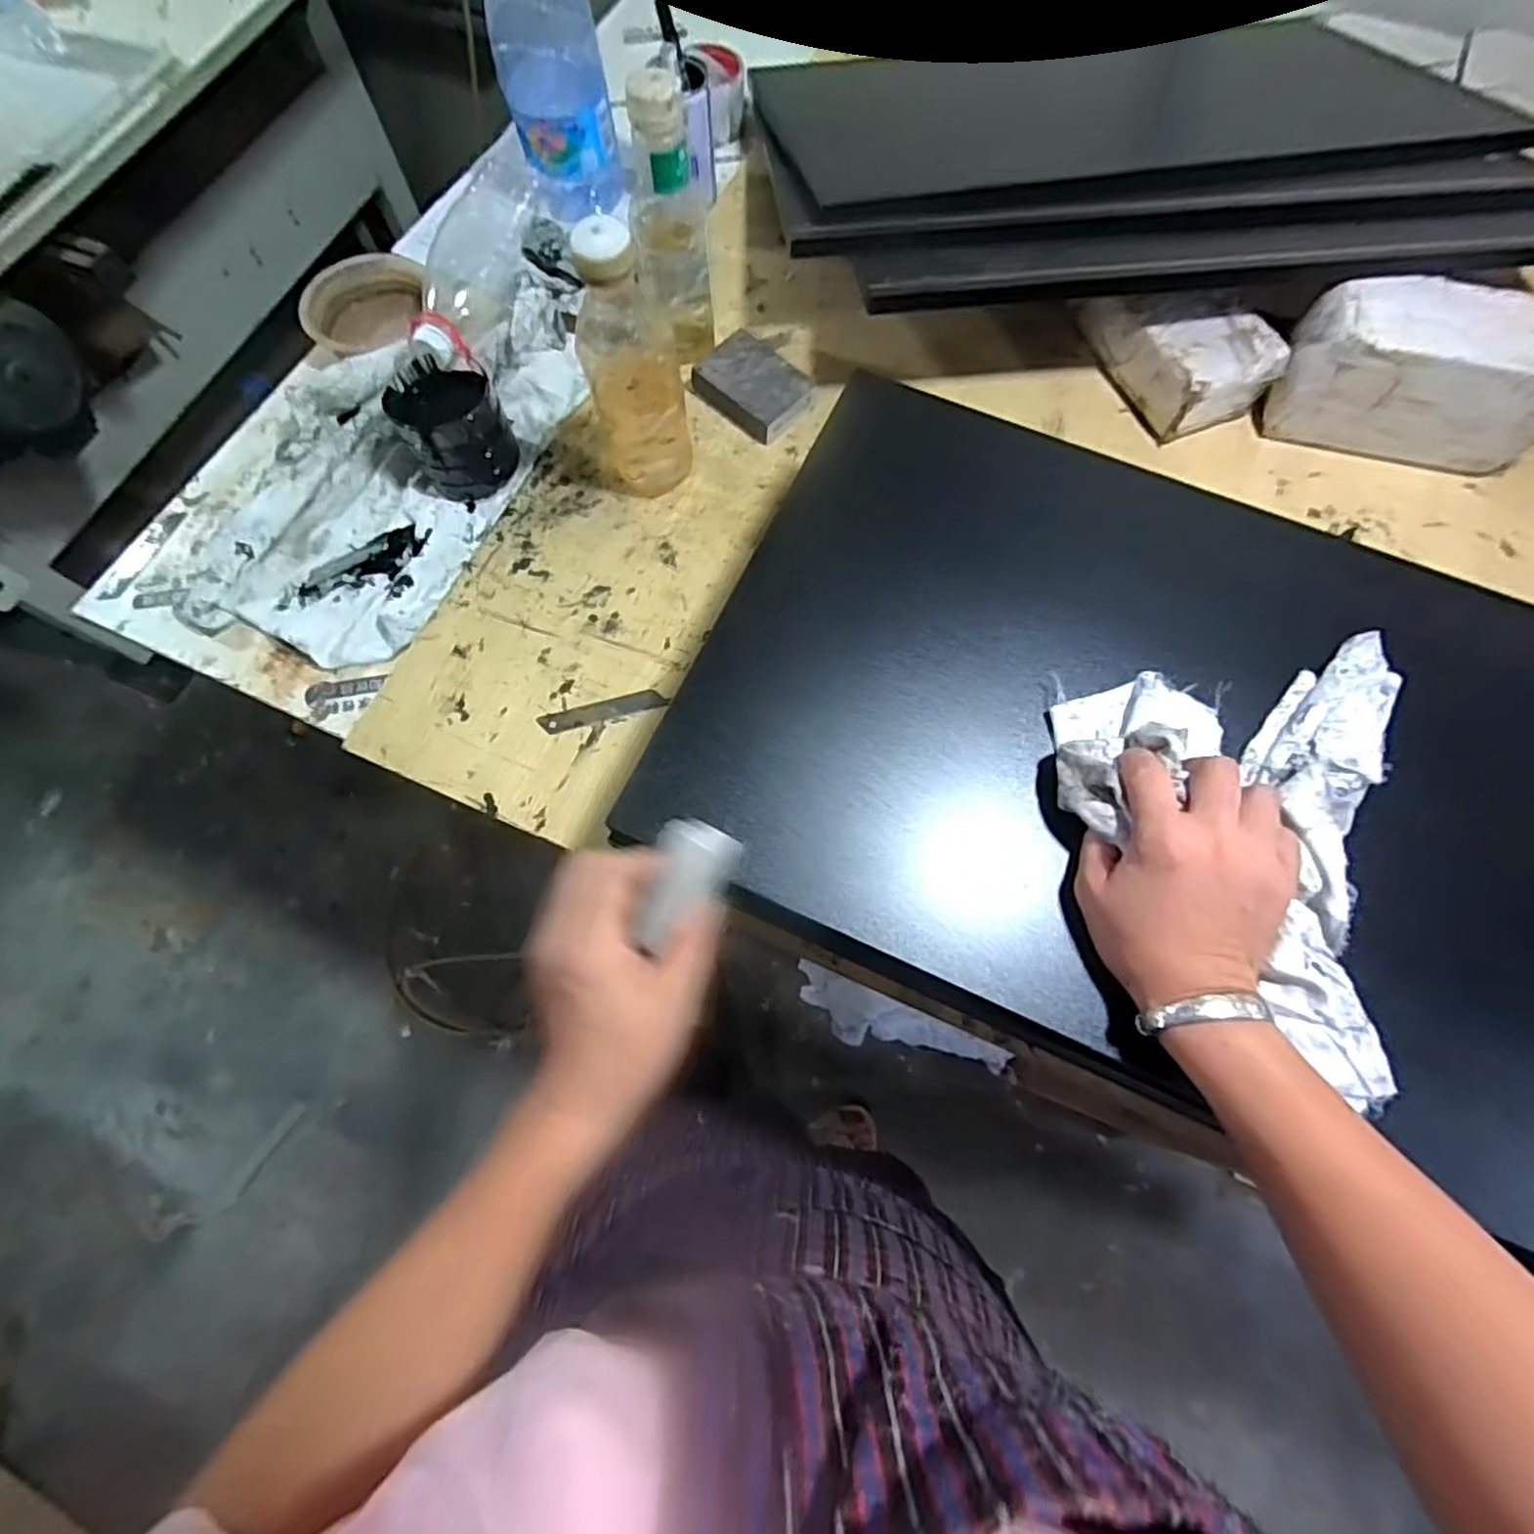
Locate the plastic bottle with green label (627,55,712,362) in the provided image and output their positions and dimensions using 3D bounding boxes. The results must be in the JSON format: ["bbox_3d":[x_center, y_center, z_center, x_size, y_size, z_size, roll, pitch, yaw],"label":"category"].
[{"bbox_3d":[-0.083,-0.454,0.587,0.064,0.210,0.066,-6,71,-3],"label":"plastic bottle with green label"}]

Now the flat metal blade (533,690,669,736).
[{"bbox_3d":[-0.131,-0.045,0.545,0.099,0.004,0.017,-13,72,-6],"label":"flat metal blade"}]

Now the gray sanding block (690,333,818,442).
[{"bbox_3d":[-0.013,-0.359,0.643,0.102,0.028,0.072,42,75,12],"label":"gray sanding block"}]

